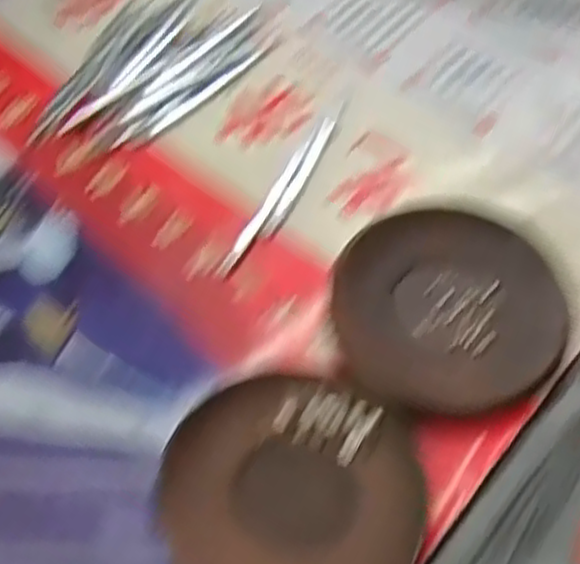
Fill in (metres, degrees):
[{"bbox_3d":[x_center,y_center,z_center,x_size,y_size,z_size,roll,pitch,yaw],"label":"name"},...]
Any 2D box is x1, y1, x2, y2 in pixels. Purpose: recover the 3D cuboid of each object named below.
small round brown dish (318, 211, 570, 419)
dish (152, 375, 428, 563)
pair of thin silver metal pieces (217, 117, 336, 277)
[{"bbox_3d":[0.076,0.013,0.373,0.111,0.011,0.104,-2,61,3],"label":"small round brown dish"},{"bbox_3d":[-0.002,0.097,0.334,0.117,0.010,0.107,-2,61,3],"label":"dish"},{"bbox_3d":[-0.005,-0.049,0.417,0.015,0.005,0.113,26,66,17],"label":"pair of thin silver metal pieces"}]

